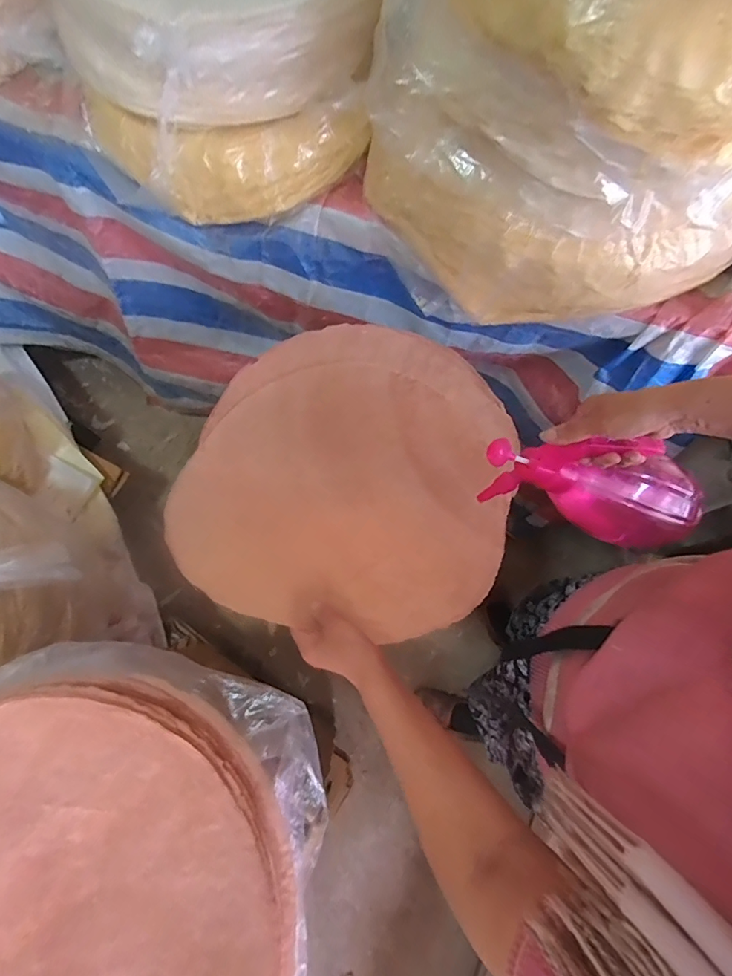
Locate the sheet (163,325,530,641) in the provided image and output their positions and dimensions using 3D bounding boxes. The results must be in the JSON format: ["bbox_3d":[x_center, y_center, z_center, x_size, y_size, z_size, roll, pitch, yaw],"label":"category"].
[{"bbox_3d":[-0.029,-0.060,0.709,0.520,0.146,0.533,4,72,3],"label":"sheet"}]

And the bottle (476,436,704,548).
[{"bbox_3d":[0.268,-0.003,0.524,0.273,0.154,0.086,18,73,-9],"label":"bottle"}]

